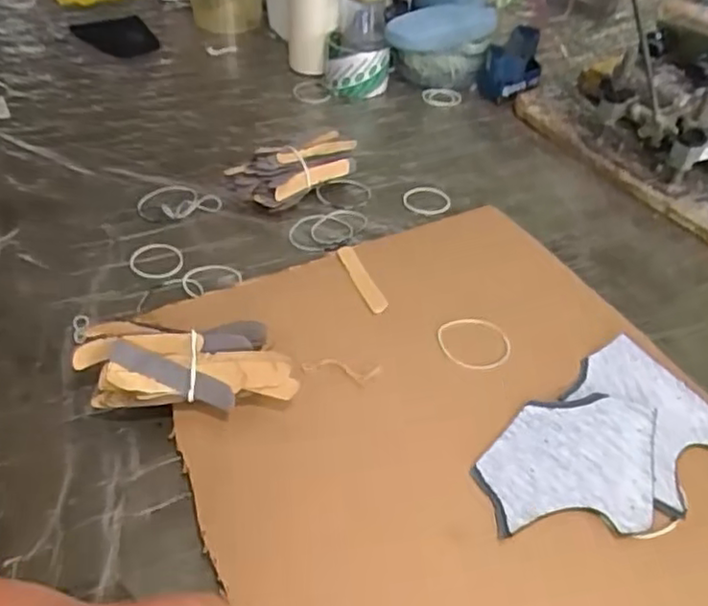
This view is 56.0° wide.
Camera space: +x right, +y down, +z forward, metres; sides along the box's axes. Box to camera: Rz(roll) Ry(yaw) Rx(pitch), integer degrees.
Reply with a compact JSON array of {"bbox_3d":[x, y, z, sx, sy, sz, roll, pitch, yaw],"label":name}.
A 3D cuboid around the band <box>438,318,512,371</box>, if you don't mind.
[{"bbox_3d":[0.096,0.032,0.527,0.054,0.004,0.051,-6,48,-4],"label":"band"}]

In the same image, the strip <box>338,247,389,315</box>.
[{"bbox_3d":[0.007,-0.022,0.576,0.016,0.004,0.089,-12,43,-16],"label":"strip"}]

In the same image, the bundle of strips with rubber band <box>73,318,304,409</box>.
[{"bbox_3d":[-0.115,0.048,0.460,0.145,0.051,0.045,-1,42,-4],"label":"bundle of strips with rubber band"}]

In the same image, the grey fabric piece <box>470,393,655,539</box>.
[{"bbox_3d":[0.145,0.105,0.444,0.123,0.008,0.100,1,41,-2],"label":"grey fabric piece"}]

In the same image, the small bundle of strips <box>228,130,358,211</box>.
[{"bbox_3d":[-0.060,-0.131,0.666,0.127,0.051,0.056,-22,47,-26],"label":"small bundle of strips"}]

